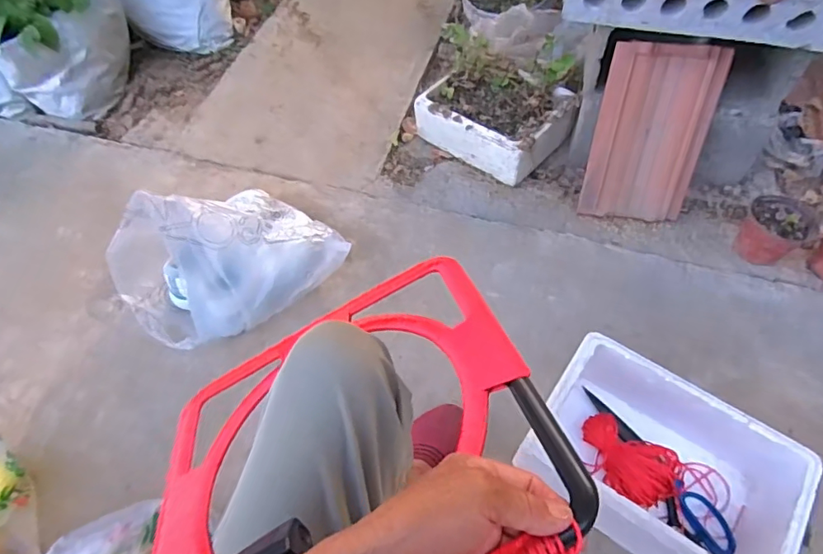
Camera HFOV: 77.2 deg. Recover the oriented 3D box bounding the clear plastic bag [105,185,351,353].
[{"bbox_3d":[-0.347,-0.063,0.911,0.371,0.236,0.259,-38,64,-18],"label":"clear plastic bag"}]

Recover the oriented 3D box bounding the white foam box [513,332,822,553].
[{"bbox_3d":[0.354,0.278,0.756,0.337,0.168,0.227,31,66,20],"label":"white foam box"}]

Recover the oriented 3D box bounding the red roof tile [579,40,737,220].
[{"bbox_3d":[0.468,-0.274,1.013,0.207,0.333,0.017,7,31,8],"label":"red roof tile"}]

